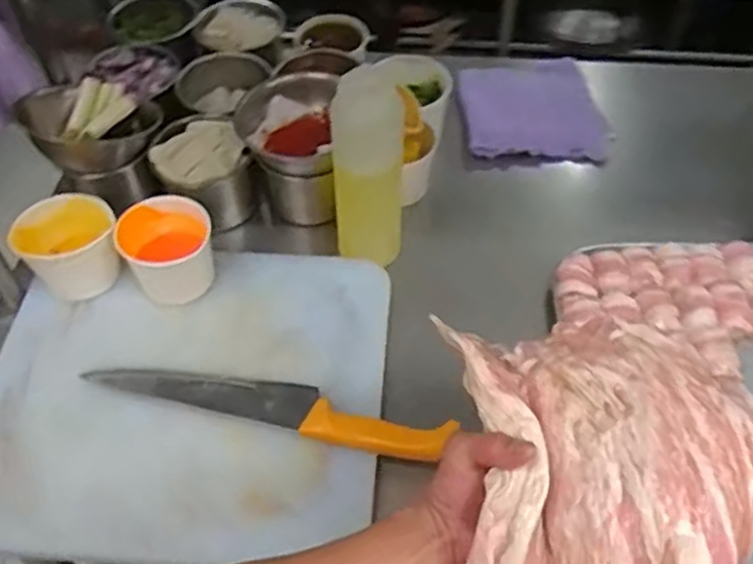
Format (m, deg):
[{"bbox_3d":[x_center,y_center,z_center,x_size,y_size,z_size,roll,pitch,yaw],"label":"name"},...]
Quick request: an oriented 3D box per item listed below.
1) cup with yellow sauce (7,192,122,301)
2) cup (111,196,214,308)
[{"bbox_3d":[-0.322,-0.040,0.780,0.097,0.062,0.096,-30,56,-18],"label":"cup with yellow sauce"},{"bbox_3d":[-0.213,-0.035,0.776,0.091,0.063,0.092,-2,52,2],"label":"cup"}]

